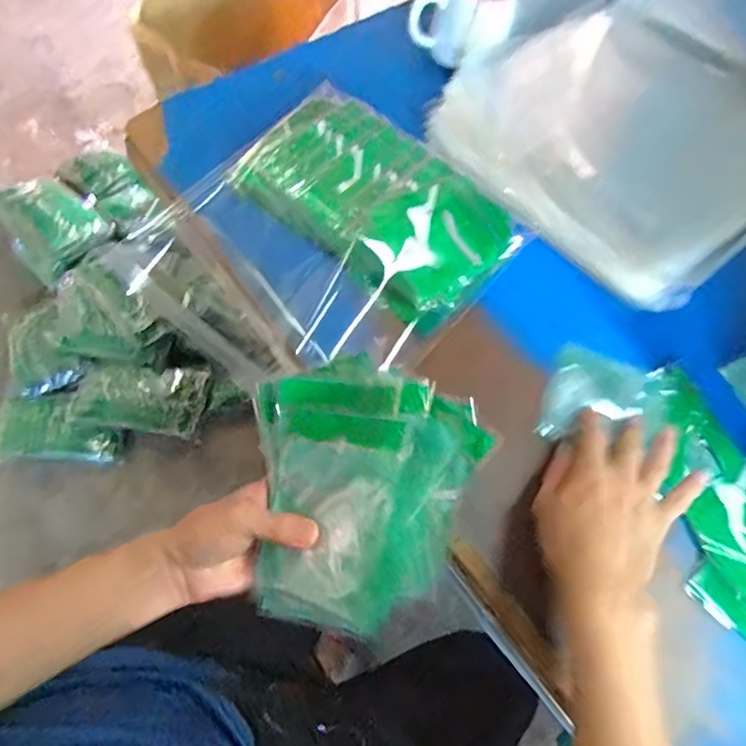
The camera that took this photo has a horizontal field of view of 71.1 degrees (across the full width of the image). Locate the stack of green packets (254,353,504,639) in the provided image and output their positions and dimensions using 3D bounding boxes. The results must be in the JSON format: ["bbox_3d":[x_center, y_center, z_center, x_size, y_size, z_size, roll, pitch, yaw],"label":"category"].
[{"bbox_3d":[-0.007,0.079,0.377,0.168,0.051,0.189,-8,77,10],"label":"stack of green packets"}]

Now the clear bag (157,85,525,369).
[{"bbox_3d":[-0.028,-0.142,0.503,0.278,0.040,0.260,40,70,14],"label":"clear bag"}]

